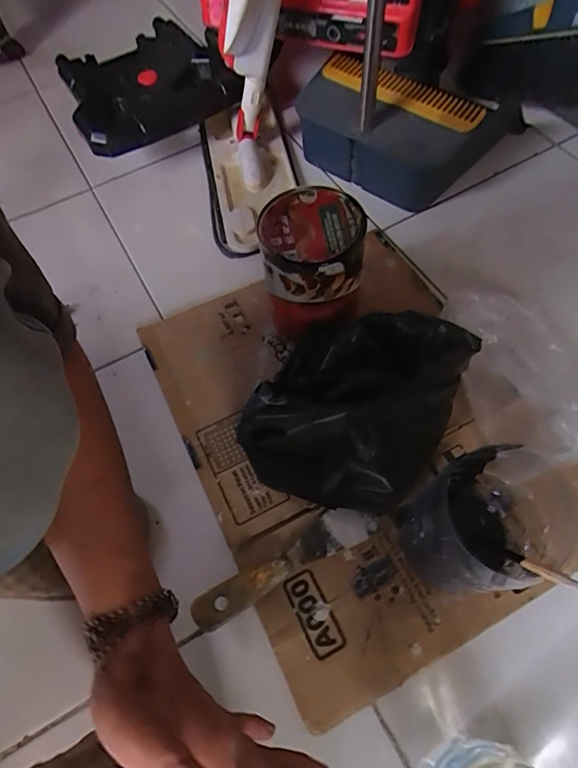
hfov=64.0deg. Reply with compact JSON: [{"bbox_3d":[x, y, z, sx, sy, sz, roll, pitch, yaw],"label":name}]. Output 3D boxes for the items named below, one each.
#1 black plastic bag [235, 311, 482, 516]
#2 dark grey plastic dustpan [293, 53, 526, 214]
[{"bbox_3d":[0.061,0.014,0.418,0.151,0.109,0.184,26,67,17],"label":"black plastic bag"},{"bbox_3d":[0.128,-0.334,0.601,0.251,0.081,0.121,35,69,18],"label":"dark grey plastic dustpan"}]

